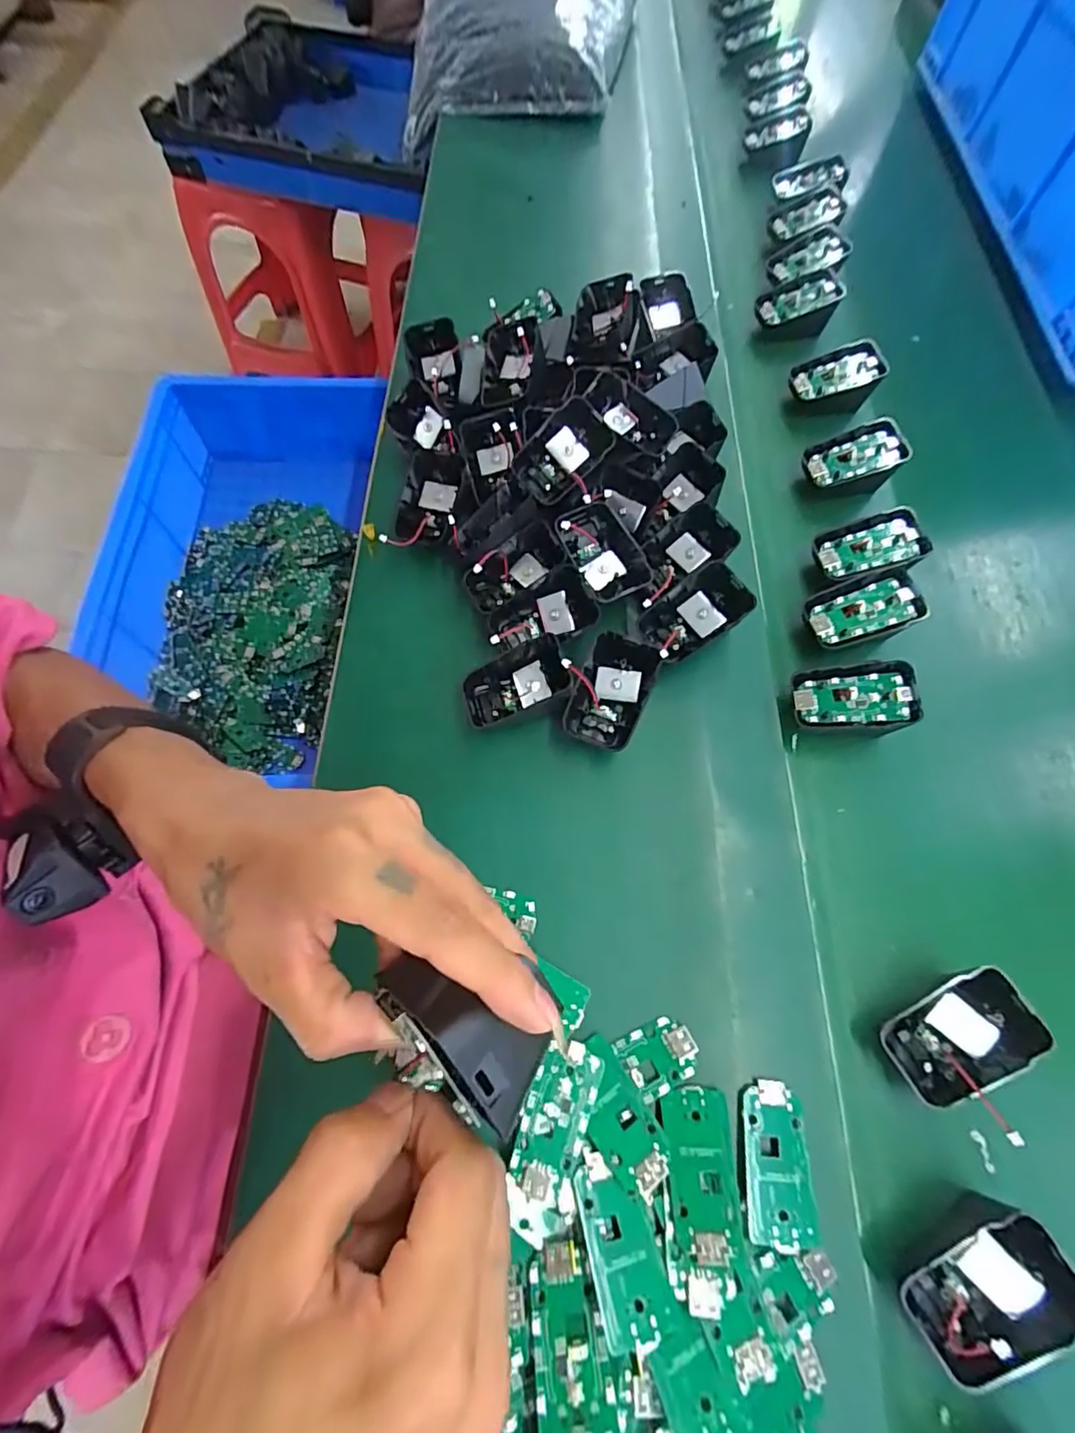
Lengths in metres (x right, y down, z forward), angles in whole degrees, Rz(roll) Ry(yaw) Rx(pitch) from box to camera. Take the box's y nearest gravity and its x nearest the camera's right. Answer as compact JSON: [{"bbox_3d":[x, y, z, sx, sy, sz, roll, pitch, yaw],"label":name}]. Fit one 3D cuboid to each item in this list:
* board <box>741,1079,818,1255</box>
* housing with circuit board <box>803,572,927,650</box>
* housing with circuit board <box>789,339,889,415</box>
[{"bbox_3d":[0.114,0.212,0.271,0.029,0.005,0.064,4,65,2],"label":"board"},{"bbox_3d":[0.221,-0.070,0.389,0.069,0.022,0.042,-19,71,9],"label":"housing with circuit board"},{"bbox_3d":[0.253,-0.286,0.488,0.068,0.042,0.049,-7,65,-3],"label":"housing with circuit board"}]

